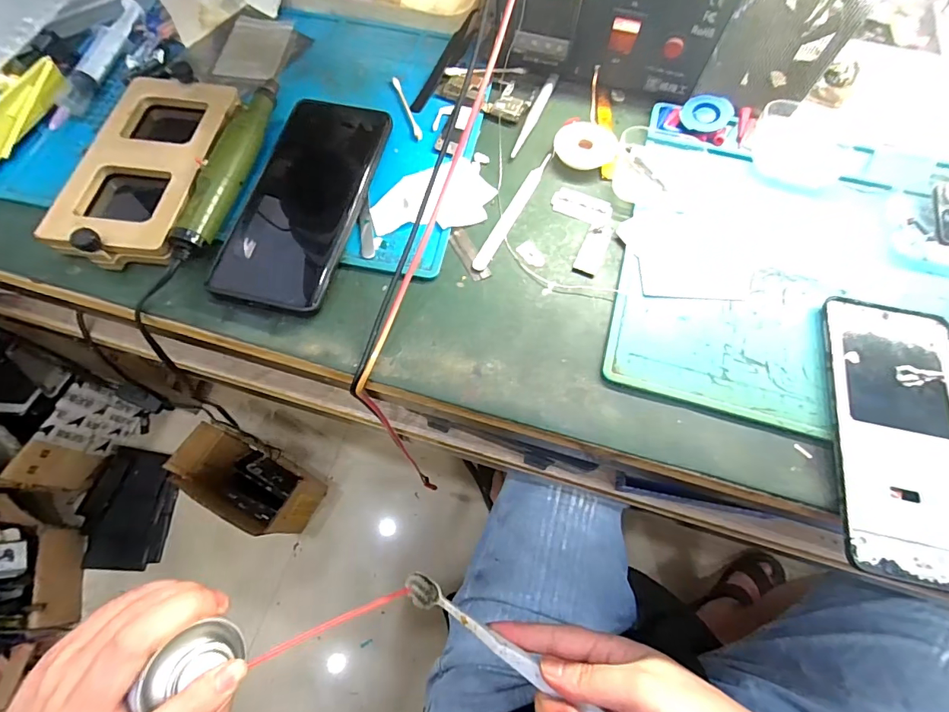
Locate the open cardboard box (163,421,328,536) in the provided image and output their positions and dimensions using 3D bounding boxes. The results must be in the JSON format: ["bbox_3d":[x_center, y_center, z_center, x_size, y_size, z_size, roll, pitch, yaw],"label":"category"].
[{"bbox_3d":[-0.453,0.258,0.886,0.242,0.198,0.115,26,69,10],"label":"open cardboard box"}]

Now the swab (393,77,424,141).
[{"bbox_3d":[-0.054,-0.200,0.349,0.007,0.004,0.075,-17,71,-9],"label":"swab"}]

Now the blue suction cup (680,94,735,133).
[{"bbox_3d":[0.179,-0.188,0.336,0.035,0.004,0.031,-7,77,12],"label":"blue suction cup"}]

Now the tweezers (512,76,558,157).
[{"bbox_3d":[0.049,-0.196,0.350,0.009,0.005,0.098,22,69,8],"label":"tweezers"}]

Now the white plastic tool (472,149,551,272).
[{"bbox_3d":[0.028,-0.106,0.312,0.012,0.004,0.114,25,69,10],"label":"white plastic tool"}]

